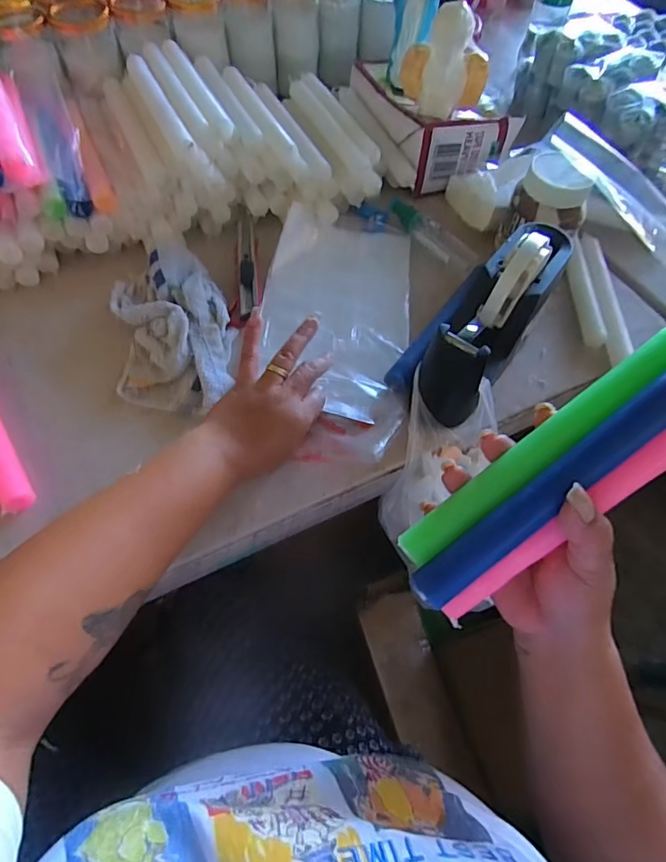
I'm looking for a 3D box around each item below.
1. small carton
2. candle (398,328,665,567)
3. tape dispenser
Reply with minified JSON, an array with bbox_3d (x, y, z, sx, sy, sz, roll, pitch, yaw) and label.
[{"bbox_3d":[0.116,-0.426,0.638,0.147,0.068,0.248,-20,63,-13],"label":"small carton"},{"bbox_3d":[0.123,0.002,0.263,0.209,0.016,0.023,-39,66,3],"label":"candle"},{"bbox_3d":[0.142,-0.107,0.425,0.069,0.127,0.186,32,64,15],"label":"tape dispenser"}]

